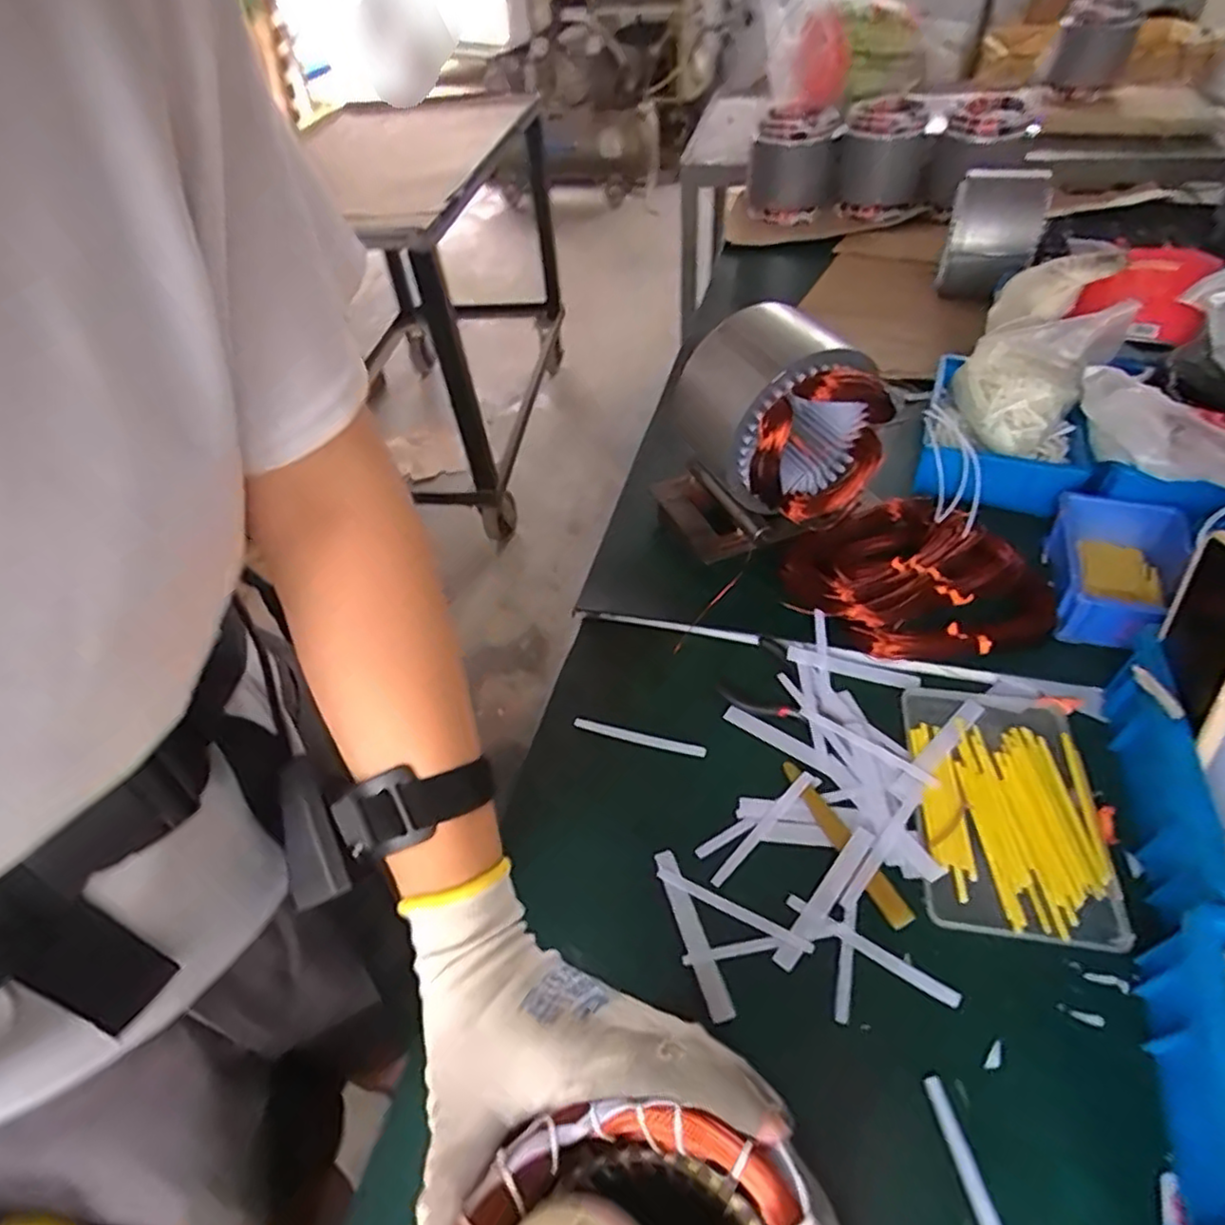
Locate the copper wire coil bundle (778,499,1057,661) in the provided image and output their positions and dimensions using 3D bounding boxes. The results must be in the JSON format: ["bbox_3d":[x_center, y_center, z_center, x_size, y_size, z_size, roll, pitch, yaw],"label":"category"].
[{"bbox_3d":[0.268,-0.031,0.595,0.215,0.046,0.179,21,54,23],"label":"copper wire coil bundle"}]

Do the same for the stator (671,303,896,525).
[{"bbox_3d":[0.152,-0.173,0.616,0.143,0.161,0.141,-17,48,-8],"label":"stator"}]

